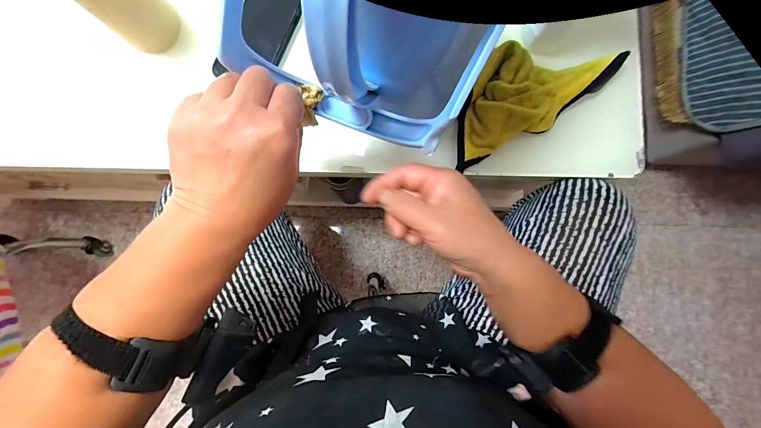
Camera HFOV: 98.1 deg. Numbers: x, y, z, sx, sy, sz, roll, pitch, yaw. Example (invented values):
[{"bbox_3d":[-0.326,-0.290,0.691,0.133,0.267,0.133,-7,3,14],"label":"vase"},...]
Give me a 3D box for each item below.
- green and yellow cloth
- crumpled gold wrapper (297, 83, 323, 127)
[{"bbox_3d":[0.181,-0.151,0.390,0.226,0.042,0.103,-26,86,-3],"label":"green and yellow cloth"},{"bbox_3d":[-0.061,-0.095,0.290,0.020,0.012,0.034,6,120,0],"label":"crumpled gold wrapper"}]

